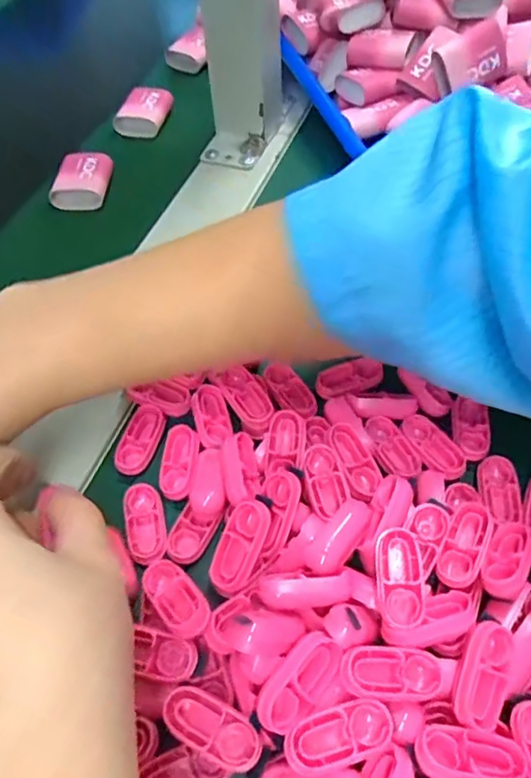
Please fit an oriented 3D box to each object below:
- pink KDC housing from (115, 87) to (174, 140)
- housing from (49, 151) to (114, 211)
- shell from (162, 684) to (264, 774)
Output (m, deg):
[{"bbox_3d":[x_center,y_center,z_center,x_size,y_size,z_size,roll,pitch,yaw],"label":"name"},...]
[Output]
[{"bbox_3d":[-0.092,-0.212,0.448,0.033,0.019,0.040,15,56,13],"label":"pink KDC housing"},{"bbox_3d":[-0.123,-0.141,0.396,0.036,0.014,0.045,4,55,6],"label":"housing"},{"bbox_3d":[-0.017,0.109,0.190,0.033,0.004,0.016,22,59,18],"label":"shell"}]

